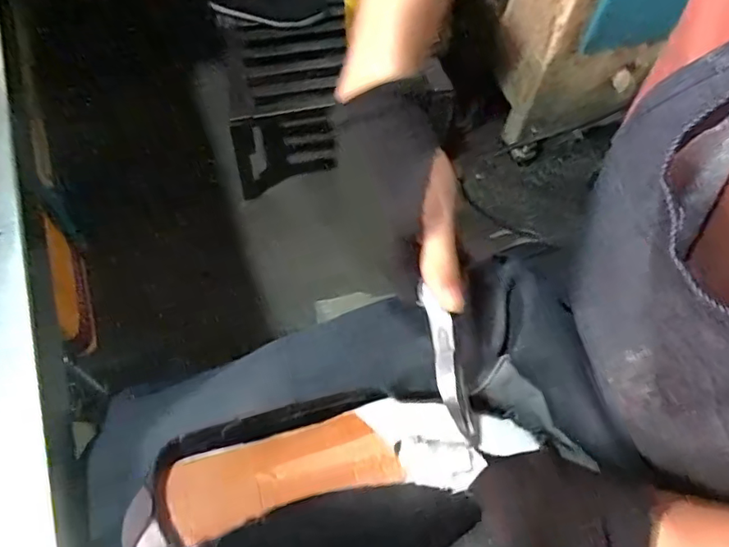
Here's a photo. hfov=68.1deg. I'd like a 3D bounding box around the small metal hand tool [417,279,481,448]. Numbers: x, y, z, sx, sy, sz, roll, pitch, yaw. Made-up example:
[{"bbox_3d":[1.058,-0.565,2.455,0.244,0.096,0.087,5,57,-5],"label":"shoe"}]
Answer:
[{"bbox_3d":[0.049,0.055,0.318,0.015,0.009,0.090,-13,78,-10],"label":"small metal hand tool"}]

